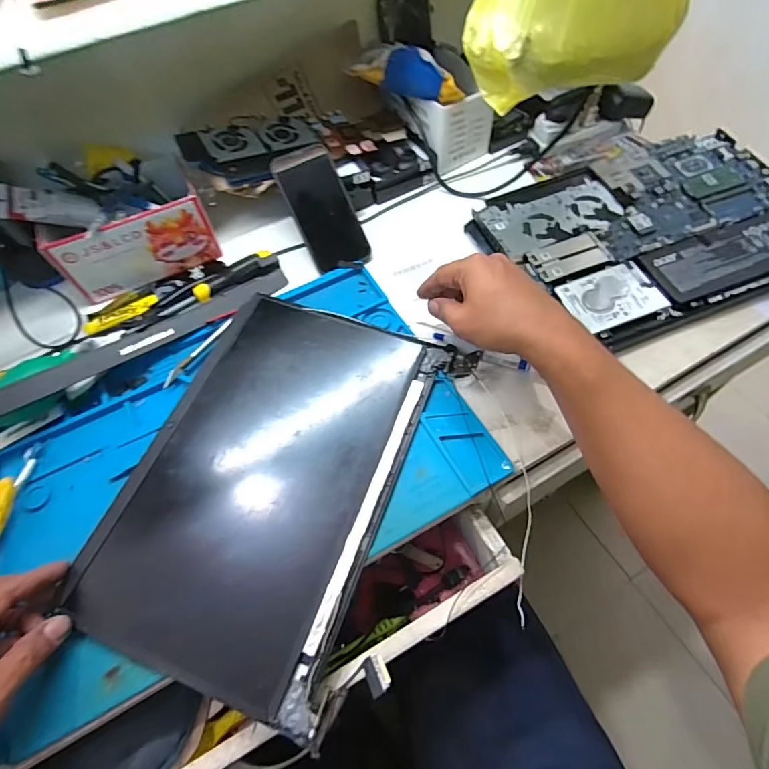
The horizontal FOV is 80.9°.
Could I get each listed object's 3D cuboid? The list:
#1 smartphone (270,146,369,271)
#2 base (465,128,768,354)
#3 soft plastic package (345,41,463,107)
[{"bbox_3d":[-0.077,-0.217,0.557,0.071,0.011,0.149,-28,100,-11],"label":"smartphone"},{"bbox_3d":[0.322,-0.192,0.544,0.367,0.019,0.253,-21,59,-7],"label":"base"},{"bbox_3d":[0.030,-0.382,0.557,0.140,0.059,0.017,13,62,-7],"label":"soft plastic package"}]

